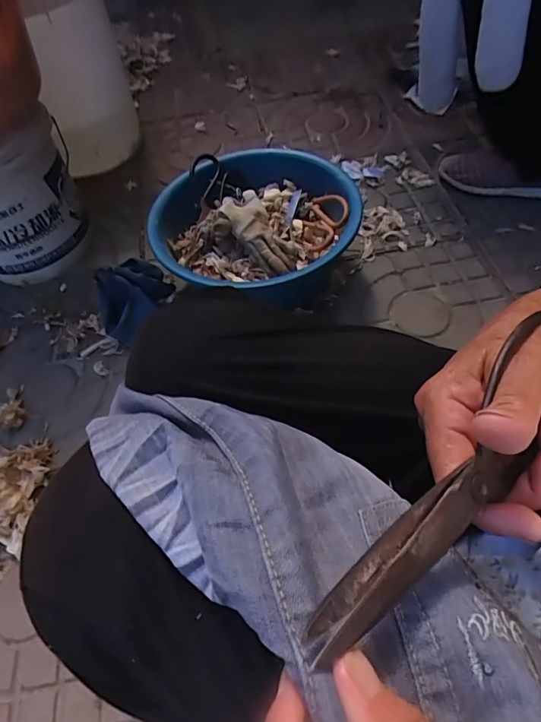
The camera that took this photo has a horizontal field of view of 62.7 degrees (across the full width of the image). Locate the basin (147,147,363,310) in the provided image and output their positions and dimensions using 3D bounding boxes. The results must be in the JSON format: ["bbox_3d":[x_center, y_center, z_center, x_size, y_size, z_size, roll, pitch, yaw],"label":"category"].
[{"bbox_3d":[-0.024,-0.220,0.758,0.316,0.121,0.310,-2,57,4],"label":"basin"}]

